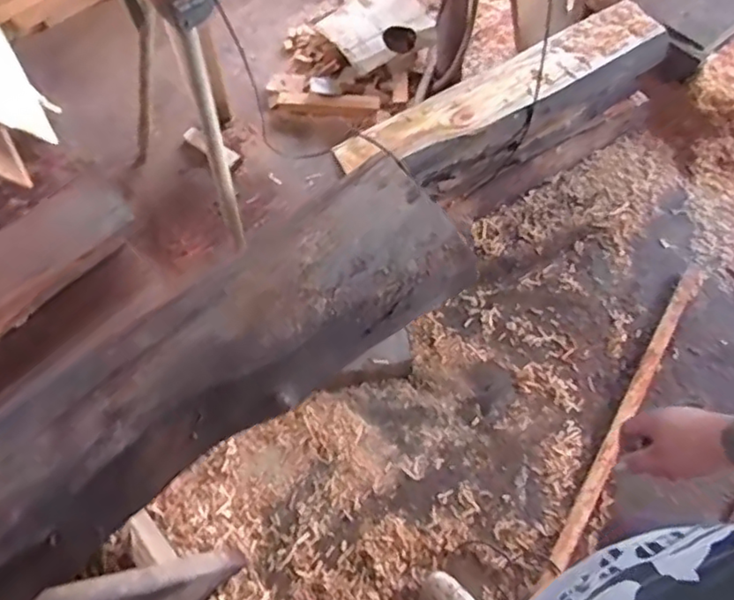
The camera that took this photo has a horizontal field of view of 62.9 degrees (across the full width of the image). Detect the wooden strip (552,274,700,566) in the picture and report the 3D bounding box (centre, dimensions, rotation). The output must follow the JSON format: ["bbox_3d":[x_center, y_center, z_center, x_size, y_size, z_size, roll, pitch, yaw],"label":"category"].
[{"bbox_3d":[0.705,0.266,1.577,0.052,0.028,0.925,31,68,13],"label":"wooden strip"}]

